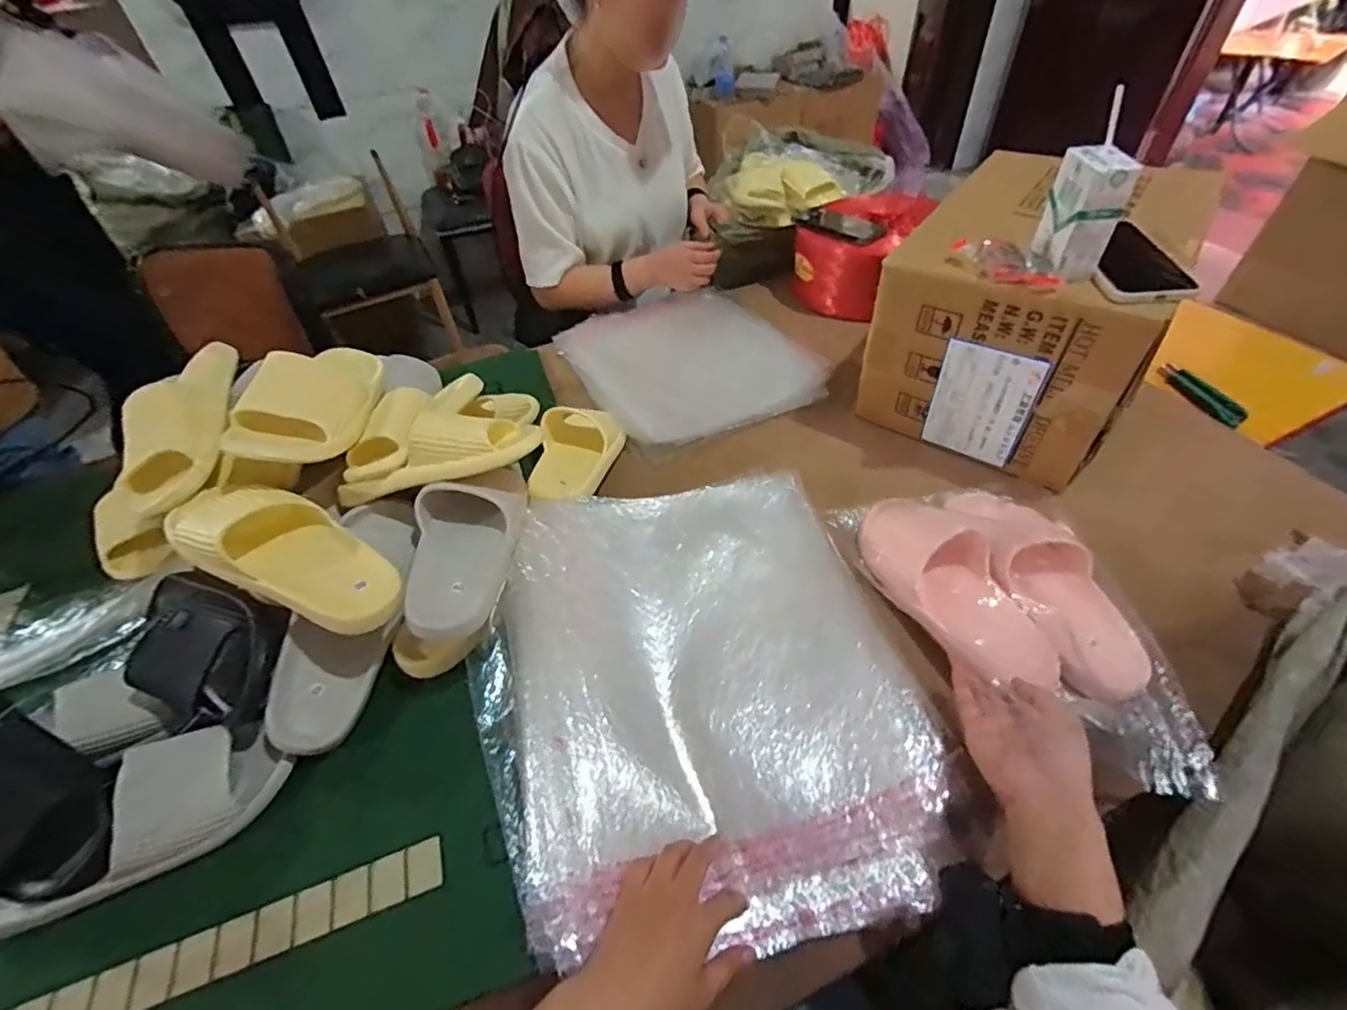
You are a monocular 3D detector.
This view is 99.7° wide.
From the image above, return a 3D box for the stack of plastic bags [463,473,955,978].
[{"bbox_3d":[0.012,0.161,0.538,0.380,0.055,0.426,-11,53,-9],"label":"stack of plastic bags"}]

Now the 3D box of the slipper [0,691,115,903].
[{"bbox_3d":[-0.610,0.255,0.508,0.258,0.083,0.112,19,52,21],"label":"slipper"}]

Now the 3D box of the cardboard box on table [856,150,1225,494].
[{"bbox_3d":[0.476,-0.264,0.773,0.285,0.266,0.361,28,56,27],"label":"cardboard box on table"}]

